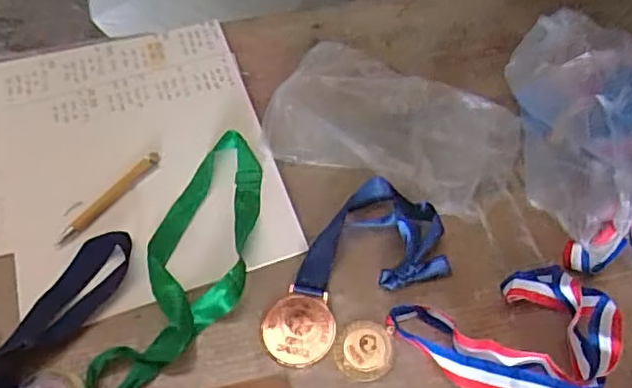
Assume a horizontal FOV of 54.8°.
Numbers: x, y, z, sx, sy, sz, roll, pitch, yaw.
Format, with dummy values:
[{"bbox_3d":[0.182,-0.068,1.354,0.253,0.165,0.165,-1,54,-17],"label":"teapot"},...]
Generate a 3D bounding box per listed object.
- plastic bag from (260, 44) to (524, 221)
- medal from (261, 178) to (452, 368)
[{"bbox_3d":[0.076,-0.076,0.622,0.247,0.031,0.164,24,59,18],"label":"plastic bag"},{"bbox_3d":[0.034,0.072,0.528,0.105,0.030,0.187,36,64,24],"label":"medal"}]

